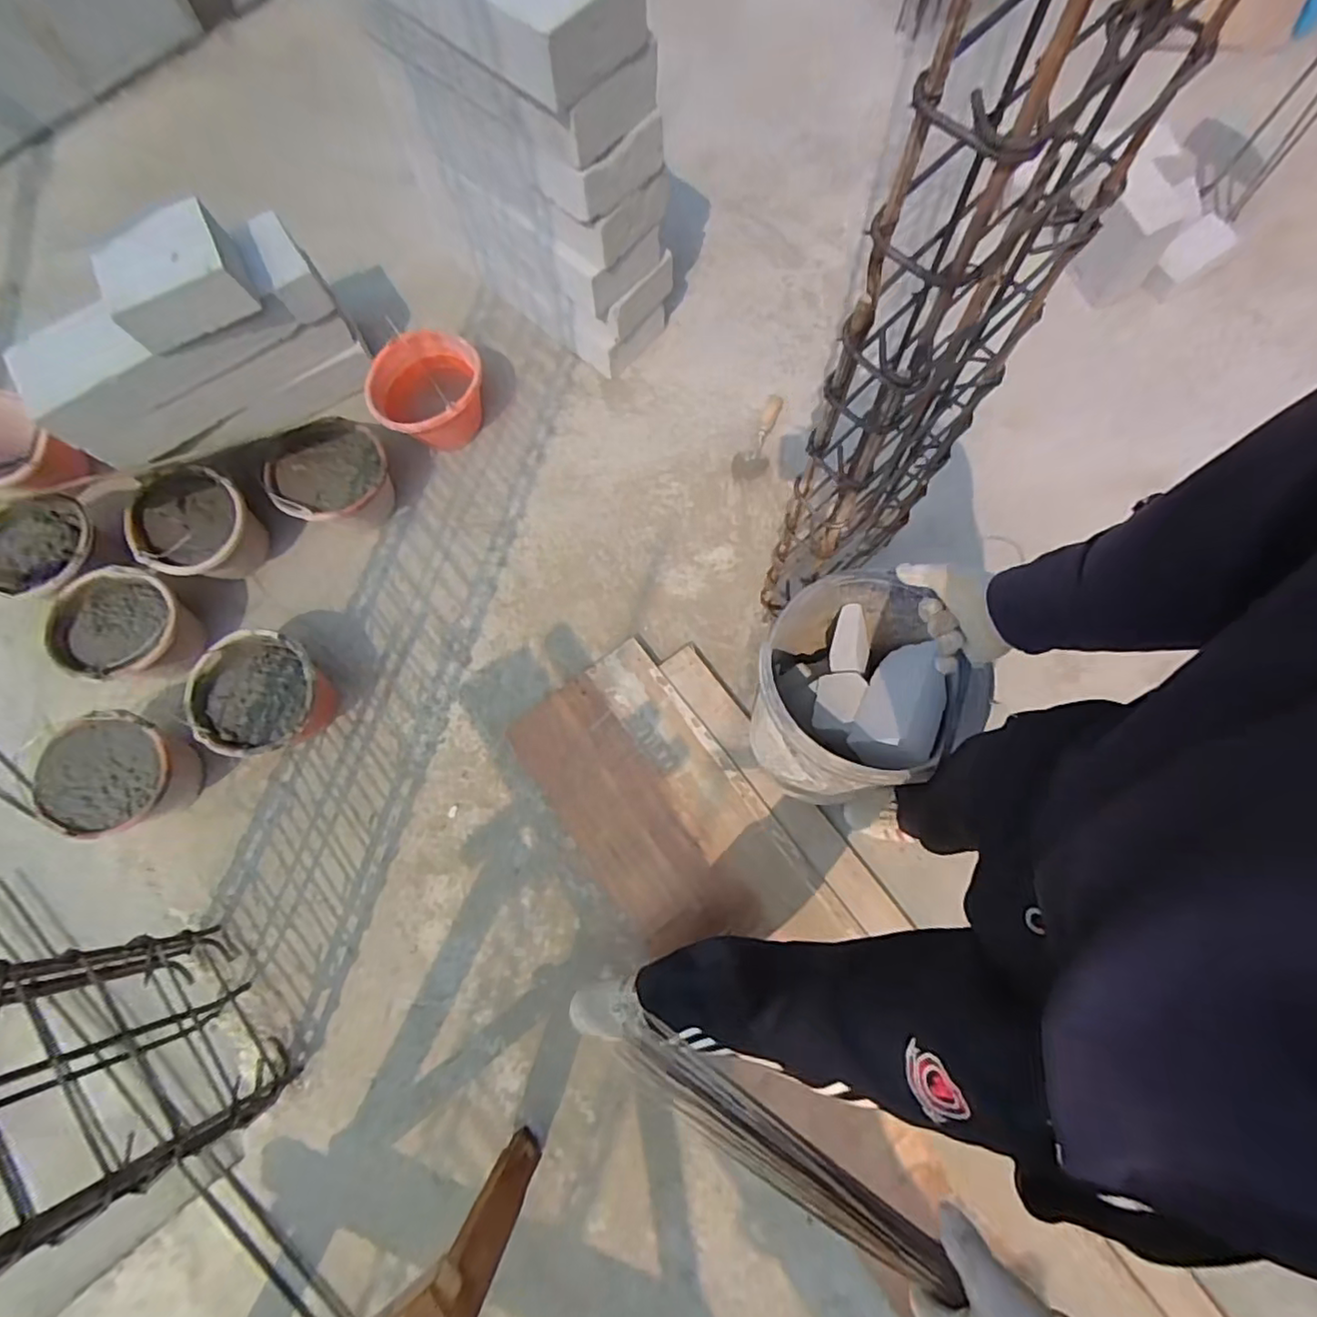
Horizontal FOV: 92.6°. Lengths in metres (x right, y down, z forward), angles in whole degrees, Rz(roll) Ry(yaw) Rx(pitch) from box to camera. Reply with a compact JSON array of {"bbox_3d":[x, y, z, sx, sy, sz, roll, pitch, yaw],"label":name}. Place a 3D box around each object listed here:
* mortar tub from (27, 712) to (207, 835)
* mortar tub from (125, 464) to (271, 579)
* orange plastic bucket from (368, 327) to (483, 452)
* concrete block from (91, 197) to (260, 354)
[{"bbox_3d":[-0.999,0.228,1.202,0.216,0.168,0.214,0,74,1],"label":"mortar tub"},{"bbox_3d":[-0.988,-0.285,1.348,0.244,0.151,0.218,38,78,11],"label":"mortar tub"},{"bbox_3d":[-0.500,-0.573,1.401,0.253,0.167,0.209,-28,75,-6],"label":"orange plastic bucket"},{"bbox_3d":[-0.918,-0.727,1.191,0.236,0.117,0.190,-30,76,-7],"label":"concrete block"}]

